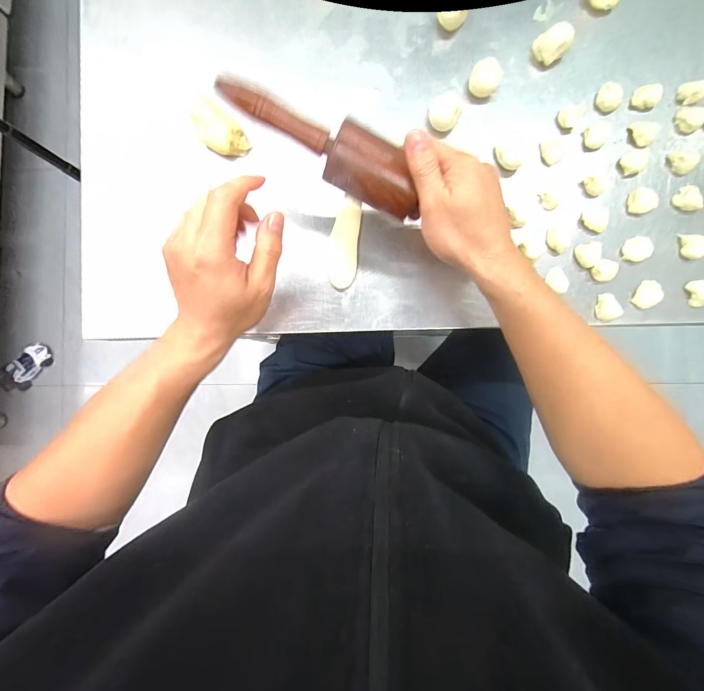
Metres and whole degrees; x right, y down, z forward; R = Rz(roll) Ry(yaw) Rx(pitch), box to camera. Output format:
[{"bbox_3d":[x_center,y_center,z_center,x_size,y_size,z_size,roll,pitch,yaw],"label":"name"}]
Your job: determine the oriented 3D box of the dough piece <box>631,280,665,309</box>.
[{"bbox_3d":[0.341,-0.058,0.393,0.026,0.009,0.031,42,89,2],"label":"dough piece"}]

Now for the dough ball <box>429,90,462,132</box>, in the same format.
[{"bbox_3d":[0.108,-0.272,0.400,0.034,0.028,0.033,0,88,1],"label":"dough ball"}]

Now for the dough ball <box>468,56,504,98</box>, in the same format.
[{"bbox_3d":[0.156,-0.313,0.402,0.034,0.023,0.034,0,88,1],"label":"dough ball"}]

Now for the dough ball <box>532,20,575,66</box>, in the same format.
[{"bbox_3d":[0.234,-0.353,0.399,0.036,0.028,0.032,34,89,2],"label":"dough ball"}]

